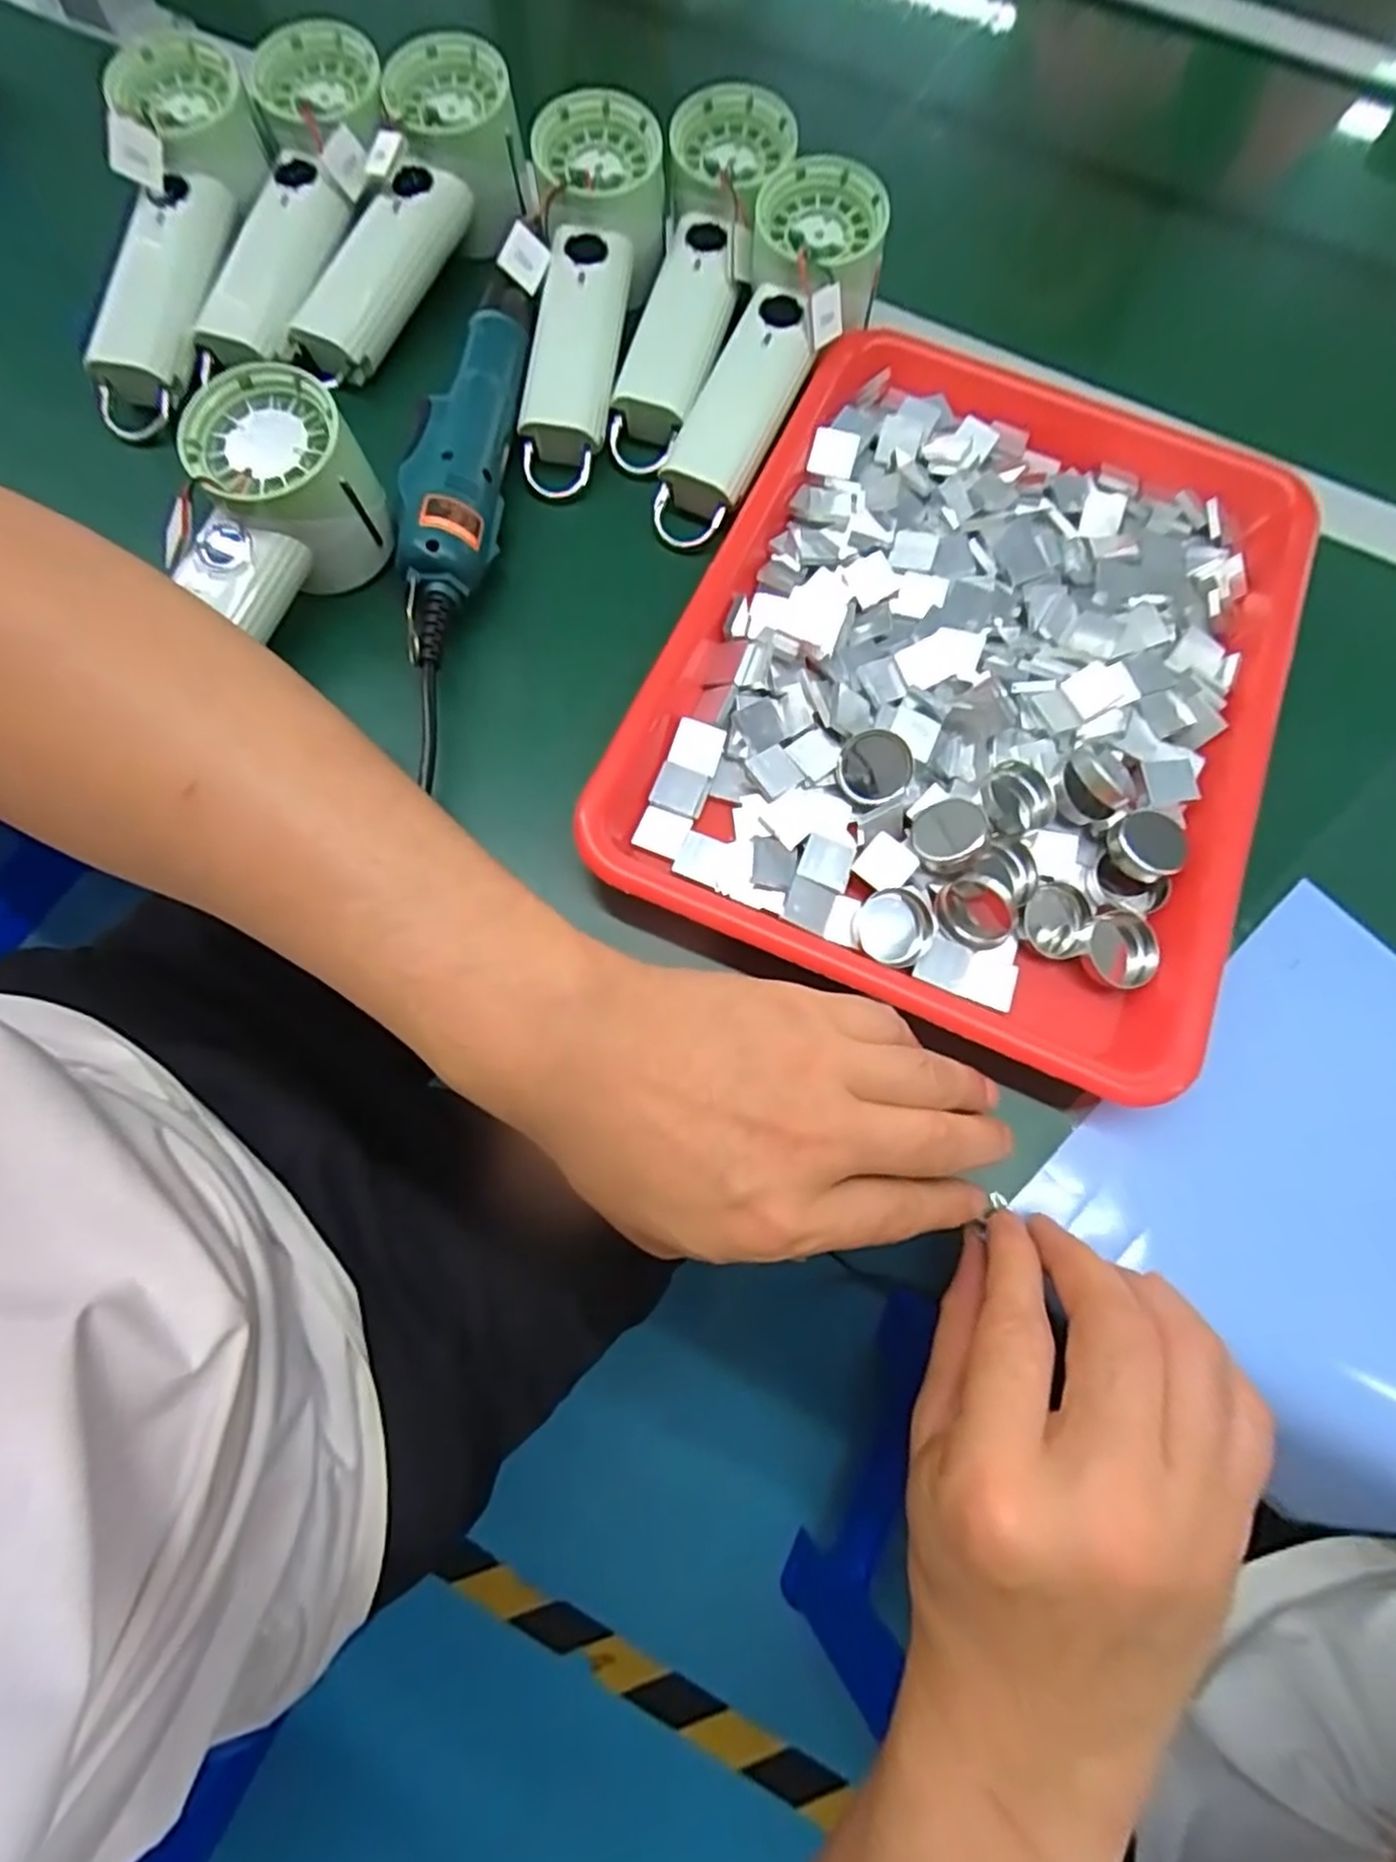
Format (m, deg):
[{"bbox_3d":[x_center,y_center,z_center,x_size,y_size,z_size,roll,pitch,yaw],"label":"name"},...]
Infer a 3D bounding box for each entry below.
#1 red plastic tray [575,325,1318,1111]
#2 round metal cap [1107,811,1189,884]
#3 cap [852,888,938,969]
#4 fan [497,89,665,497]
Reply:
[{"bbox_3d":[0.126,-0.120,0.330,0.248,0.026,0.333,23,73,6],"label":"red plastic tray"},{"bbox_3d":[0.187,-0.035,0.307,0.033,0.008,0.028,-15,74,-6],"label":"round metal cap"},{"bbox_3d":[0.079,0.000,0.293,0.030,0.016,0.030,0,73,-1],"label":"cap"},{"bbox_3d":[-0.061,-0.311,0.364,0.070,0.068,0.183,7,72,1],"label":"fan"}]

